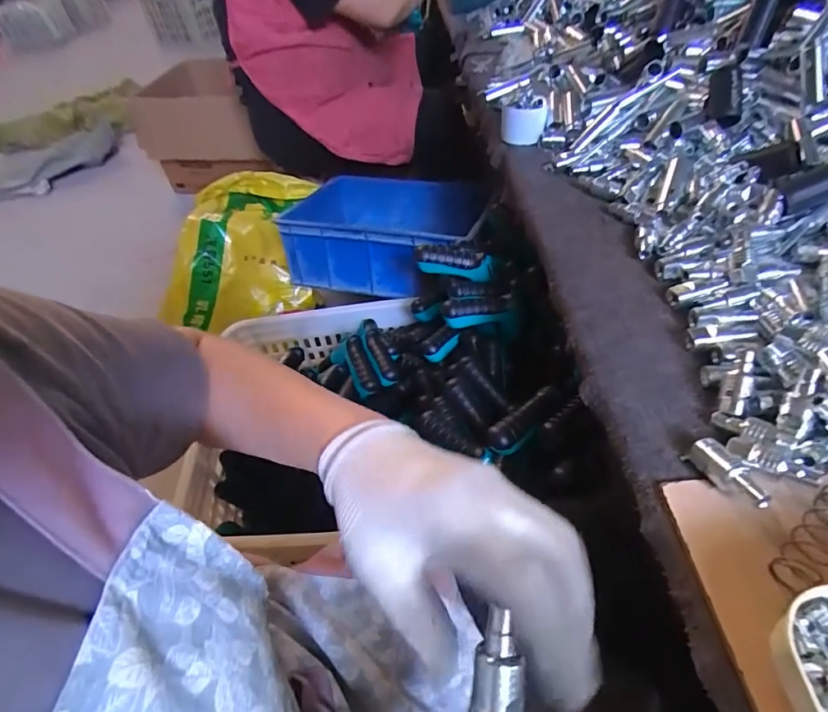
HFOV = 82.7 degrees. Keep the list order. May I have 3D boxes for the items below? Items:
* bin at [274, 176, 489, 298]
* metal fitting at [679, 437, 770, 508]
[{"bbox_3d":[-0.061,-0.269,0.999,0.411,0.145,0.315,6,49,12],"label":"bin"},{"bbox_3d":[0.212,0.077,0.316,0.020,0.017,0.056,-21,35,-12],"label":"metal fitting"}]

